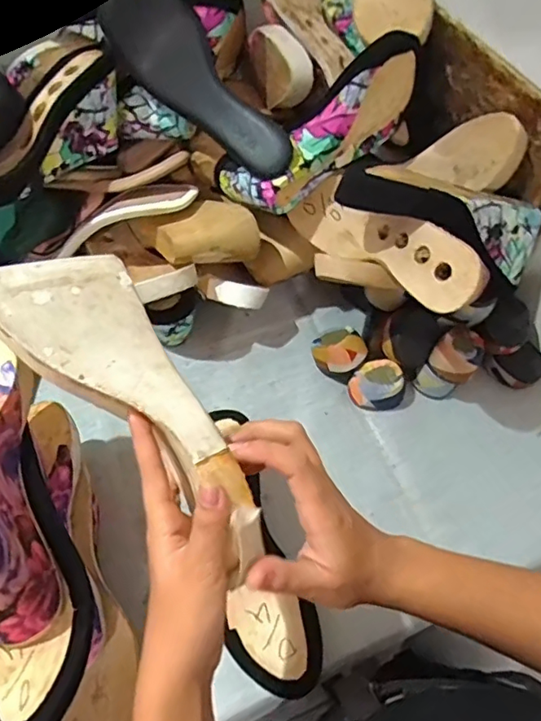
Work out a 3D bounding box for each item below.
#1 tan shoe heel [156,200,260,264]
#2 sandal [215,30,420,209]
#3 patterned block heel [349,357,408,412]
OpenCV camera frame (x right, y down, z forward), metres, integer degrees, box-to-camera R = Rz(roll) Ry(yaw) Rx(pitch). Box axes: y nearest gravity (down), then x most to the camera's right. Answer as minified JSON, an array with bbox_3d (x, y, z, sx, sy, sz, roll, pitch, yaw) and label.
[{"bbox_3d":[-0.068,-0.137,0.578,0.107,0.045,0.067,-11,58,-7],"label":"tan shoe heel"},{"bbox_3d":[0.056,-0.236,0.555,0.232,0.075,0.085,-39,63,4],"label":"sandal"},{"bbox_3d":[0.121,0.031,0.624,0.053,0.036,0.054,-31,63,-18],"label":"patterned block heel"}]

